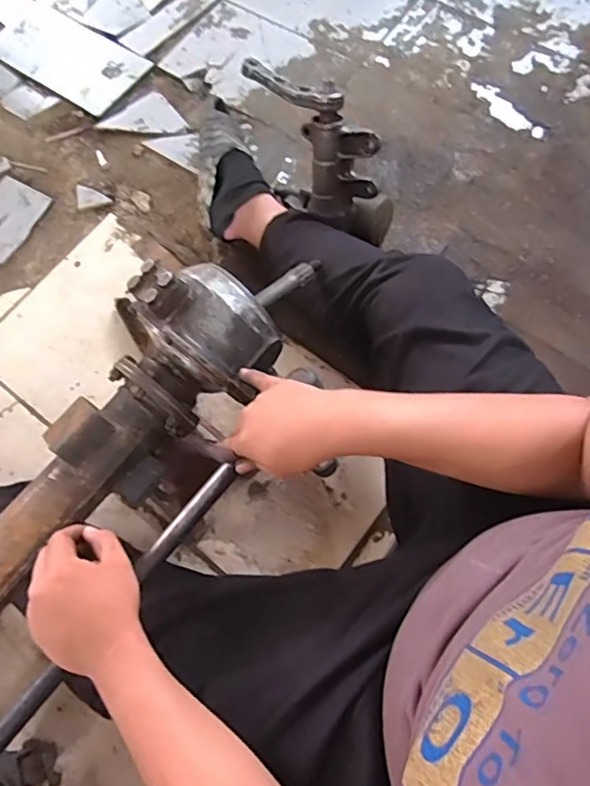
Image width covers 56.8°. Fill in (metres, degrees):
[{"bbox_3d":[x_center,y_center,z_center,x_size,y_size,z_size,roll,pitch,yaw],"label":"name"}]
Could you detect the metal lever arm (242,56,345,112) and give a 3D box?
[{"bbox_3d":[-0.008,-0.467,0.830,0.174,0.039,0.020,30,75,13],"label":"metal lever arm"}]

